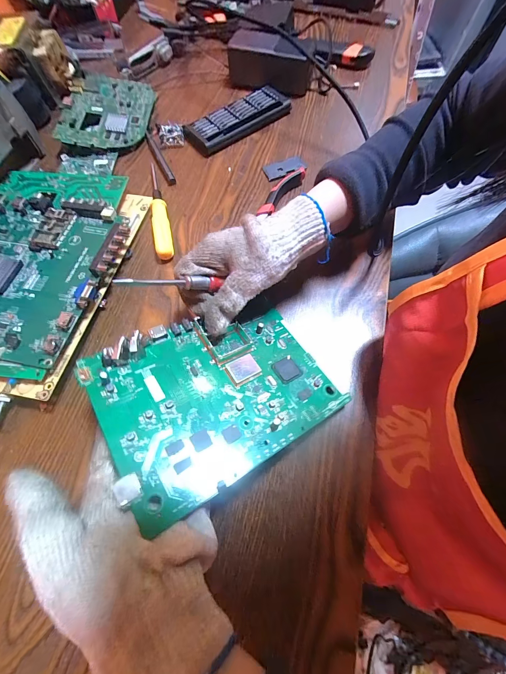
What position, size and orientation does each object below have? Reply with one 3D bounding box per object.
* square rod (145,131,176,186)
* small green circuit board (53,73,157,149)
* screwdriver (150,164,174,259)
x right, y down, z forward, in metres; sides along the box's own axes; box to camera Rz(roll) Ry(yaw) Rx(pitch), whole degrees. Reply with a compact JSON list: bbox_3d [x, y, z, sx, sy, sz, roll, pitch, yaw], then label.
[{"bbox_3d":[-0.133,-0.252,0.407,0.012,0.010,0.108,-27,68,-9],"label":"square rod"},{"bbox_3d":[-0.213,-0.332,0.426,0.113,0.024,0.146,8,66,1],"label":"small green circuit board"},{"bbox_3d":[-0.118,-0.159,0.363,0.020,0.021,0.148,-15,67,-4],"label":"screwdriver"}]

